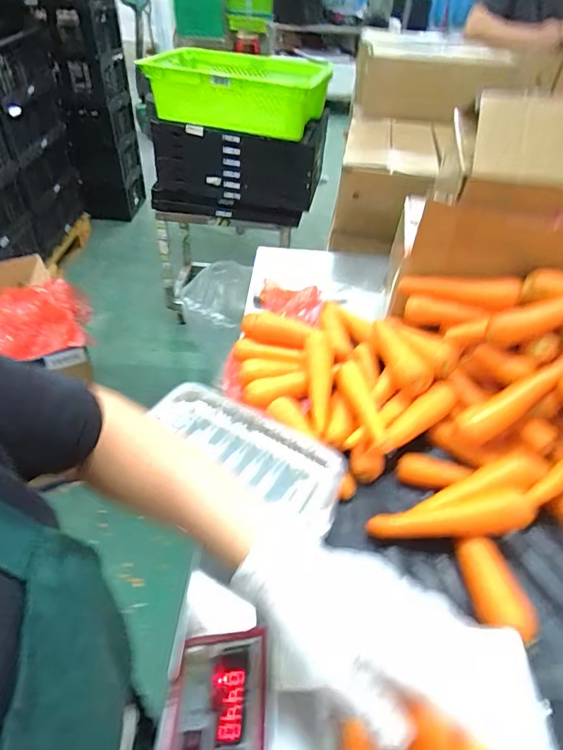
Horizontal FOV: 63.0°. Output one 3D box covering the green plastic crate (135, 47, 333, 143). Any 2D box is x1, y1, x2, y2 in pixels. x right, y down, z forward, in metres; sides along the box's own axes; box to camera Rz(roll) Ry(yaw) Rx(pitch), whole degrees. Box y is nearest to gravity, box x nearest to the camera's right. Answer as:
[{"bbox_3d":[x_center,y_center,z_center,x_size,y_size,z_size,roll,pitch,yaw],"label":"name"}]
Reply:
[{"bbox_3d":[-0.139,-1.046,1.681,0.593,0.171,0.422,9,43,6],"label":"green plastic crate"}]

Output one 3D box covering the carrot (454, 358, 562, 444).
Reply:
[{"bbox_3d":[0.340,0.037,0.673,0.189,0.042,0.041,-35,48,3],"label":"carrot"}]

